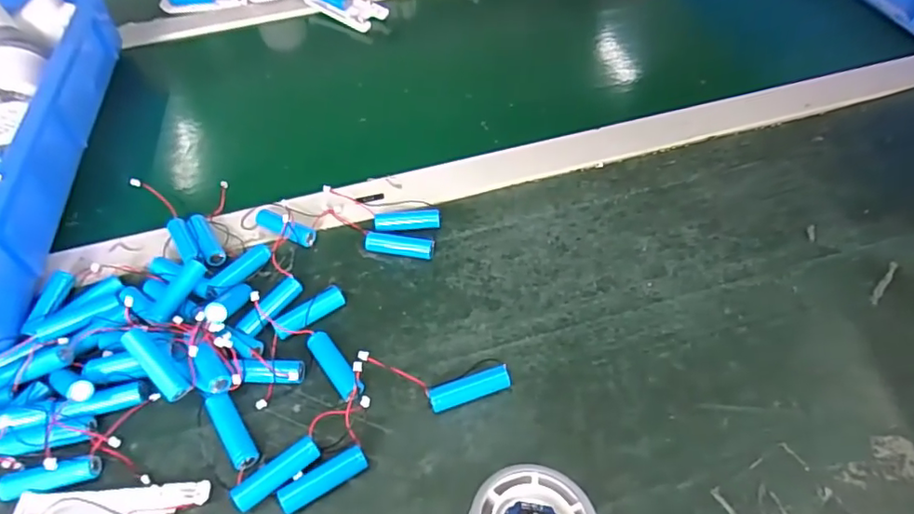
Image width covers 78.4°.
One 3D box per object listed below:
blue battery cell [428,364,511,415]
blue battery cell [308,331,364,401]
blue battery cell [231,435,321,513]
[{"bbox_3d":[0.008,0.082,0.347,0.051,0.012,0.015,-18,52,-11],"label":"blue battery cell"},{"bbox_3d":[-0.079,0.069,0.361,0.014,0.014,0.050,-33,60,-21],"label":"blue battery cell"},{"bbox_3d":[-0.101,0.122,0.317,0.051,0.014,0.014,-36,57,-24],"label":"blue battery cell"}]

